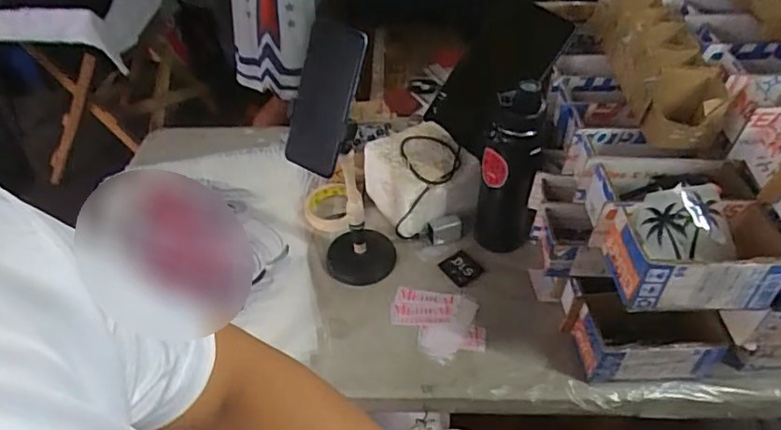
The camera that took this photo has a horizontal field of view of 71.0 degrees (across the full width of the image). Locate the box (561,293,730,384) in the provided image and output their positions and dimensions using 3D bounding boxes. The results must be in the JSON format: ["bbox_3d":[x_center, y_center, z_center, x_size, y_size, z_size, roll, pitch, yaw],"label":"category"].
[{"bbox_3d":[0.322,0.155,0.695,0.171,0.091,0.086,-2,43,-2],"label":"box"}]

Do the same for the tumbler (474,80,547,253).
[{"bbox_3d":[0.173,-0.054,0.792,0.083,0.258,0.068,9,44,10],"label":"tumbler"}]

